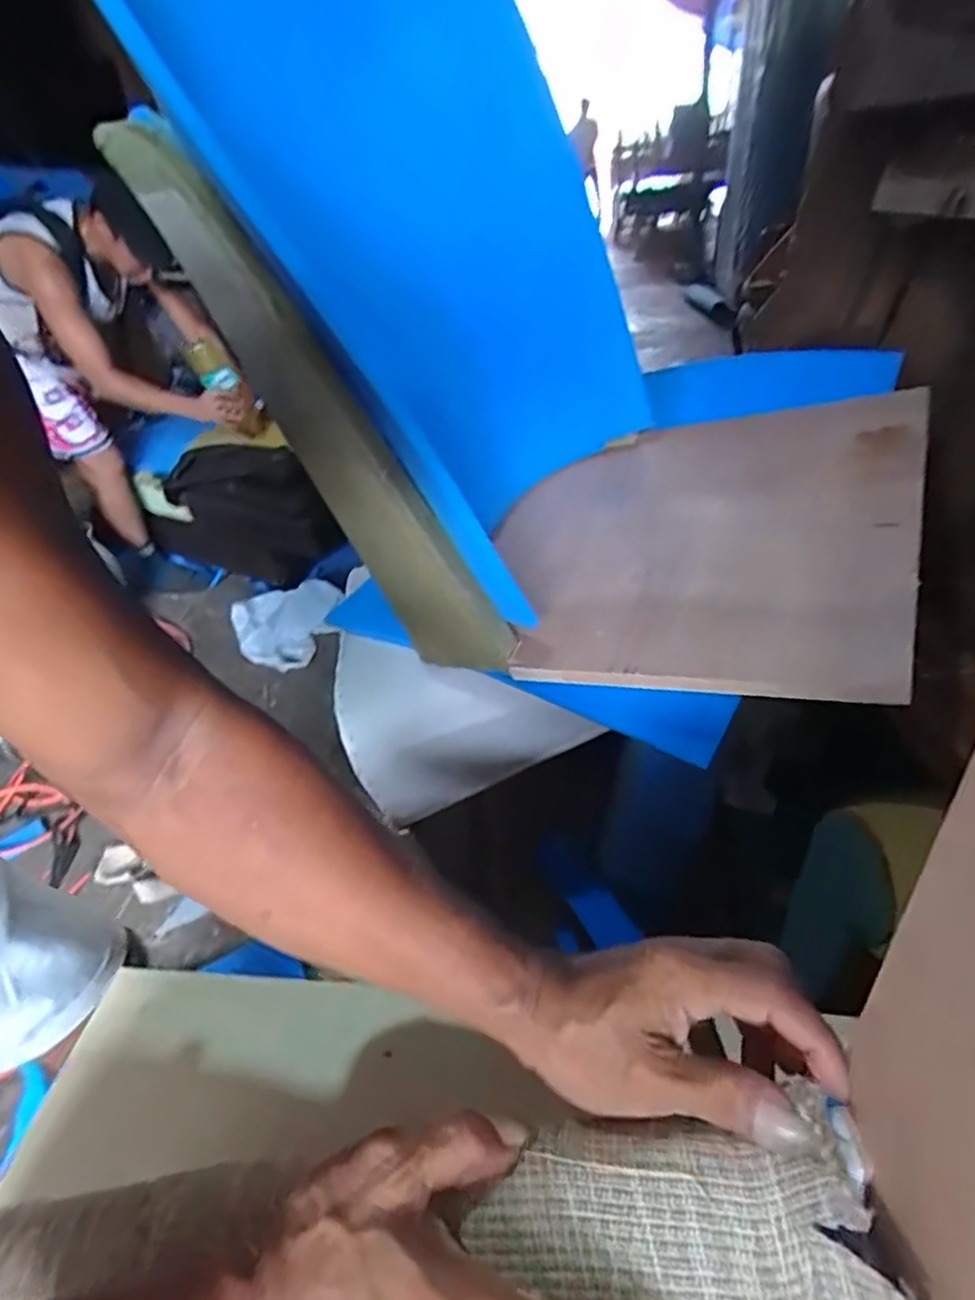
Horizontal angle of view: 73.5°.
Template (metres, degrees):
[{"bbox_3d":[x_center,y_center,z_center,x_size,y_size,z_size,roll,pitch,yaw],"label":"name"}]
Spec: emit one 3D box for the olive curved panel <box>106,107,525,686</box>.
[{"bbox_3d":[-0.140,-0.181,0.615,0.139,0.546,0.074,-20,32,22],"label":"olive curved panel"}]

